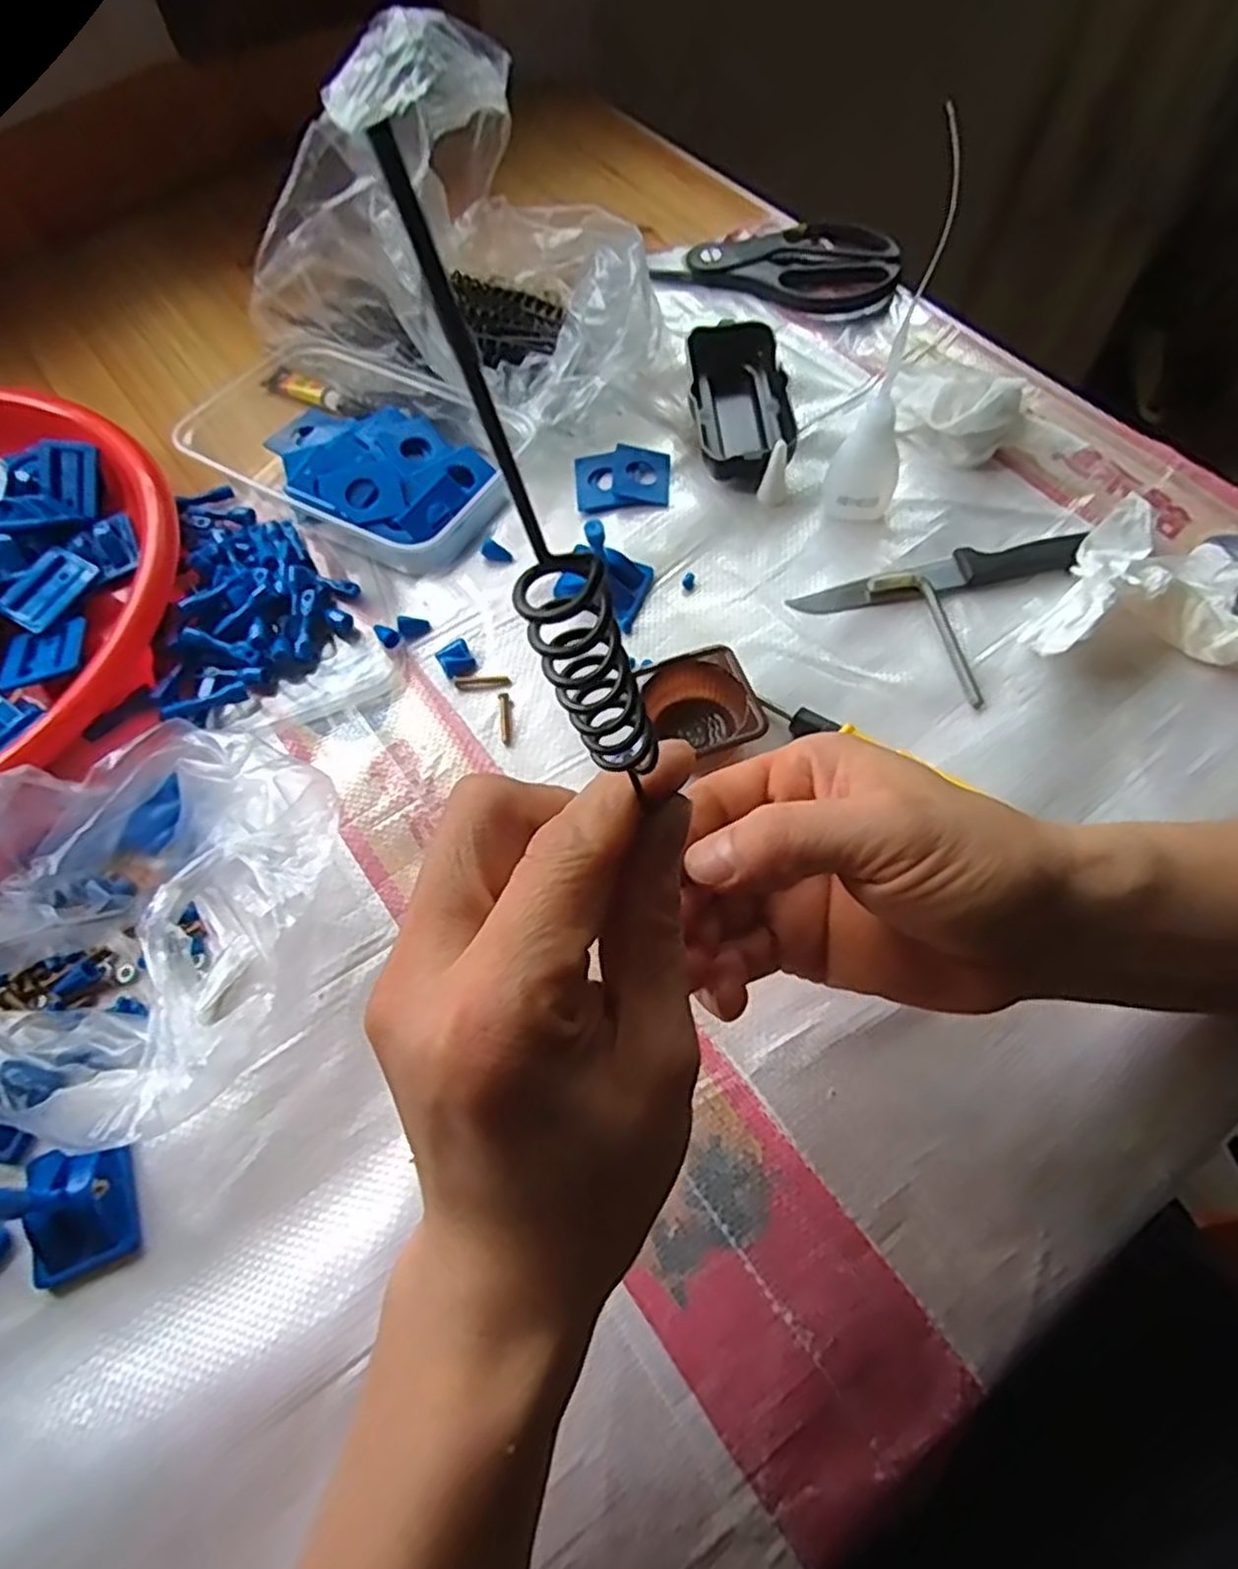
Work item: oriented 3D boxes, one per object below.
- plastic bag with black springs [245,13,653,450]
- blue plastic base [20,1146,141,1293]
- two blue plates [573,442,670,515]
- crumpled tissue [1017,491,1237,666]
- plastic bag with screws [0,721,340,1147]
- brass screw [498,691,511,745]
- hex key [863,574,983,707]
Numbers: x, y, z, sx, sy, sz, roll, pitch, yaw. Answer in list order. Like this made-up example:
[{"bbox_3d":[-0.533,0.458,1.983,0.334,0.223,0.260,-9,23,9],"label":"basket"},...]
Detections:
[{"bbox_3d":[-0.076,-0.298,0.426,0.212,0.143,0.163,31,68,17],"label":"plastic bag with black springs"},{"bbox_3d":[-0.191,0.150,0.274,0.032,0.021,0.042,-20,63,-8],"label":"blue plastic base"},{"bbox_3d":[0.002,-0.168,0.430,0.051,0.006,0.043,-2,62,2],"label":"two blue plates"},{"bbox_3d":[0.252,-0.091,0.361,0.123,0.038,0.067,-1,63,3],"label":"crumpled tissue"},{"bbox_3d":[-0.203,0.048,0.303,0.173,0.062,0.151,11,64,8],"label":"plastic bag with screws"},{"bbox_3d":[-0.053,-0.031,0.372,0.005,0.004,0.028,-8,62,-1],"label":"brass screw"},{"bbox_3d":[0.154,-0.073,0.374,0.026,0.009,0.080,-29,65,-12],"label":"hex key"}]

